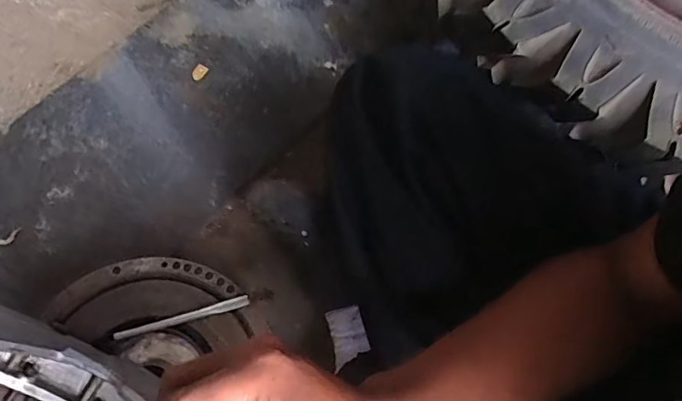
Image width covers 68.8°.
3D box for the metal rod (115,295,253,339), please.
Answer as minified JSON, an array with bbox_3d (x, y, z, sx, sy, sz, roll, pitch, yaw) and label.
[{"bbox_3d":[-0.168,0.125,0.528,0.141,0.005,0.010,-15,72,-7],"label":"metal rod"}]

